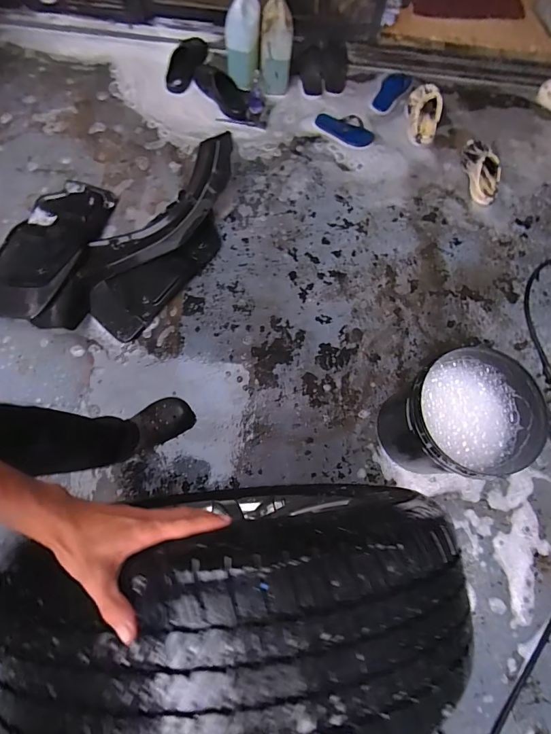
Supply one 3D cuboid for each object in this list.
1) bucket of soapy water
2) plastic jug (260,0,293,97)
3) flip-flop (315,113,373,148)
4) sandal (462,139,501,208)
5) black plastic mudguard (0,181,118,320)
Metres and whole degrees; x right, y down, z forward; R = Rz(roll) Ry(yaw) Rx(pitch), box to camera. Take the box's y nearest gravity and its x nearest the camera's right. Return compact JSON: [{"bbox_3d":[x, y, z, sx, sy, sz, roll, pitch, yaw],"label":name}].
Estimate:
[{"bbox_3d":[0.470,0.147,1.045,0.306,0.345,0.282,0,74,-2],"label":"bucket of soapy water"},{"bbox_3d":[0.002,-1.200,1.449,0.117,0.289,0.159,4,73,-1],"label":"plastic jug"},{"bbox_3d":[0.271,-0.946,1.506,0.237,0.037,0.108,18,75,3],"label":"flip-flop"},{"bbox_3d":[0.783,-0.742,1.439,0.108,0.063,0.237,-7,75,-4],"label":"sandal"},{"bbox_3d":[-0.780,-0.422,1.287,0.292,0.092,0.550,13,74,2],"label":"black plastic mudguard"}]

